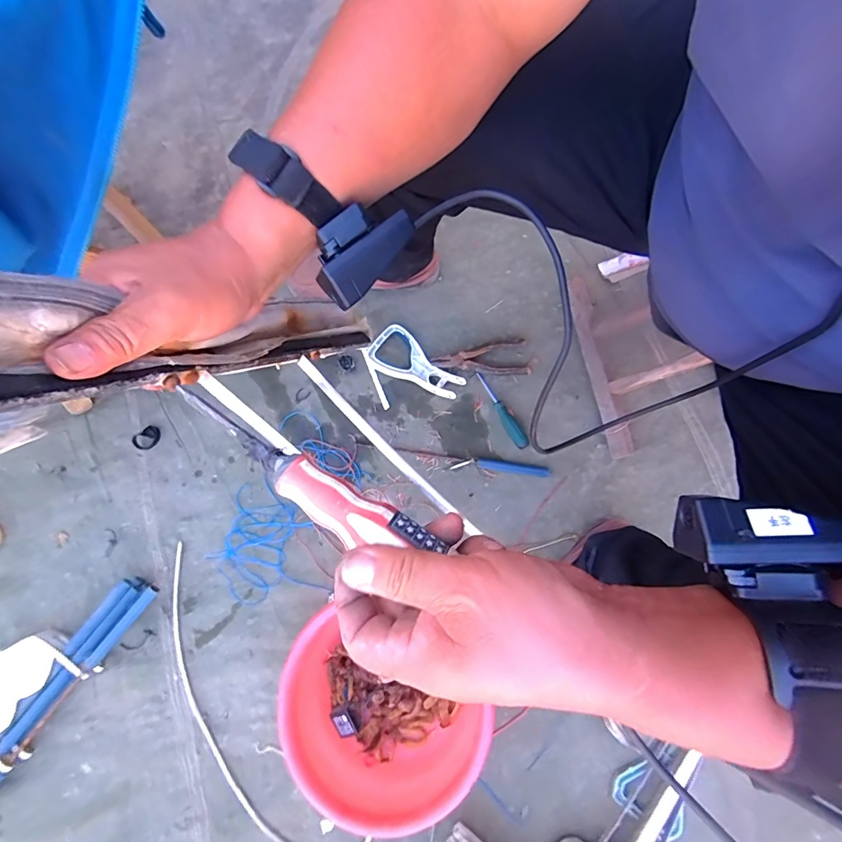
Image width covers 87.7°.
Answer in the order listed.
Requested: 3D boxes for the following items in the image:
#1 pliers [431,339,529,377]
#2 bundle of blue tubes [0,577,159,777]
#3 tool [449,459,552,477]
[{"bbox_3d":[0.102,-0.096,0.732,0.163,0.026,0.061,-12,77,-4],"label":"pliers"},{"bbox_3d":[-0.516,0.384,0.602,0.059,0.047,0.394,37,78,6],"label":"bundle of blue tubes"},{"bbox_3d":[0.131,0.075,0.716,0.158,0.011,0.018,5,76,0],"label":"tool"}]

